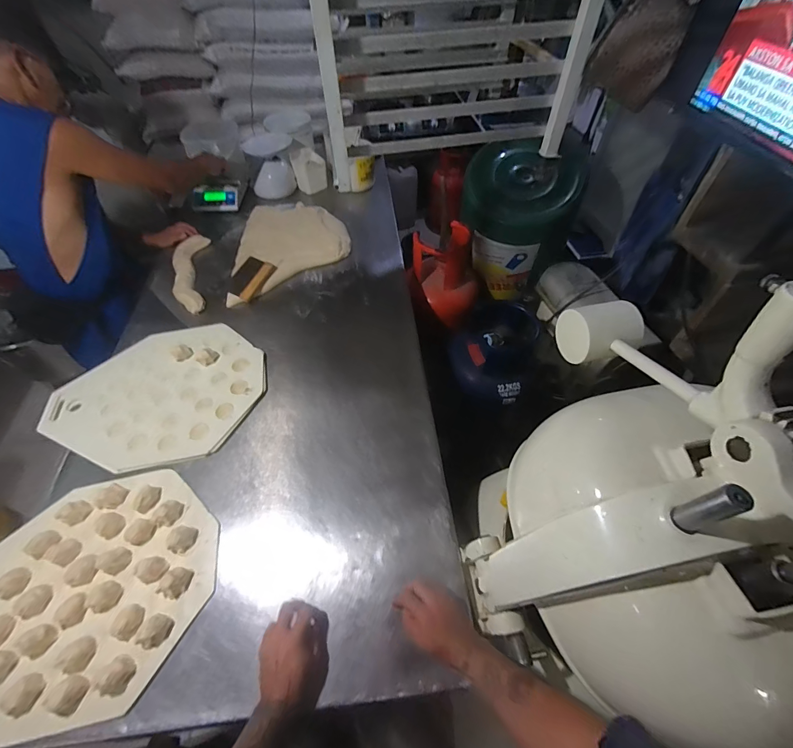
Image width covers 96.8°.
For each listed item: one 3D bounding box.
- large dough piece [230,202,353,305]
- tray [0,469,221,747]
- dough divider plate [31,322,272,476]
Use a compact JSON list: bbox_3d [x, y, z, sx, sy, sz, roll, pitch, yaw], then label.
[{"bbox_3d":[-0.352,-0.442,1.197,0.378,0.056,0.492,-4,54,-3],"label":"large dough piece"},{"bbox_3d":[-0.608,0.396,0.645,0.526,0.037,0.398,-10,54,-7],"label":"tray"},{"bbox_3d":[-0.602,0.045,0.881,0.523,0.042,0.392,-13,57,-8],"label":"dough divider plate"}]

